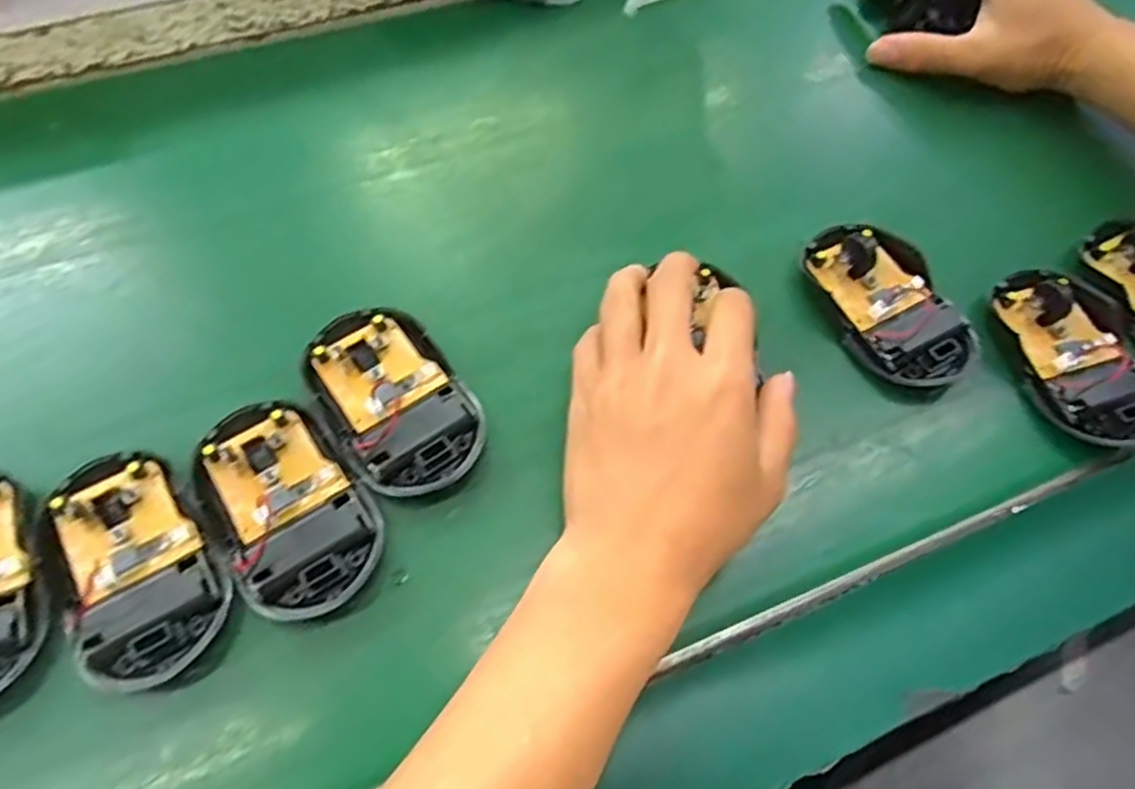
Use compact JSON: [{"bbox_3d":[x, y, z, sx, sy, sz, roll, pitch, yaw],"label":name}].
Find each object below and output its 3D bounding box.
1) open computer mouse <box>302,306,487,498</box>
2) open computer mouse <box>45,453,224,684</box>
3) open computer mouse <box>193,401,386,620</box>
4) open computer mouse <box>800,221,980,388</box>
[{"bbox_3d":[-0.077,0.001,0.325,0.057,0.014,0.094,-33,70,-18],"label":"open computer mouse"},{"bbox_3d":[-0.171,0.066,0.288,0.054,0.015,0.093,-28,68,-16],"label":"open computer mouse"},{"bbox_3d":[-0.115,0.044,0.300,0.057,0.014,0.093,-29,68,-17],"label":"open computer mouse"},{"bbox_3d":[0.157,-0.046,0.359,0.054,0.022,0.093,-23,67,-14],"label":"open computer mouse"}]

